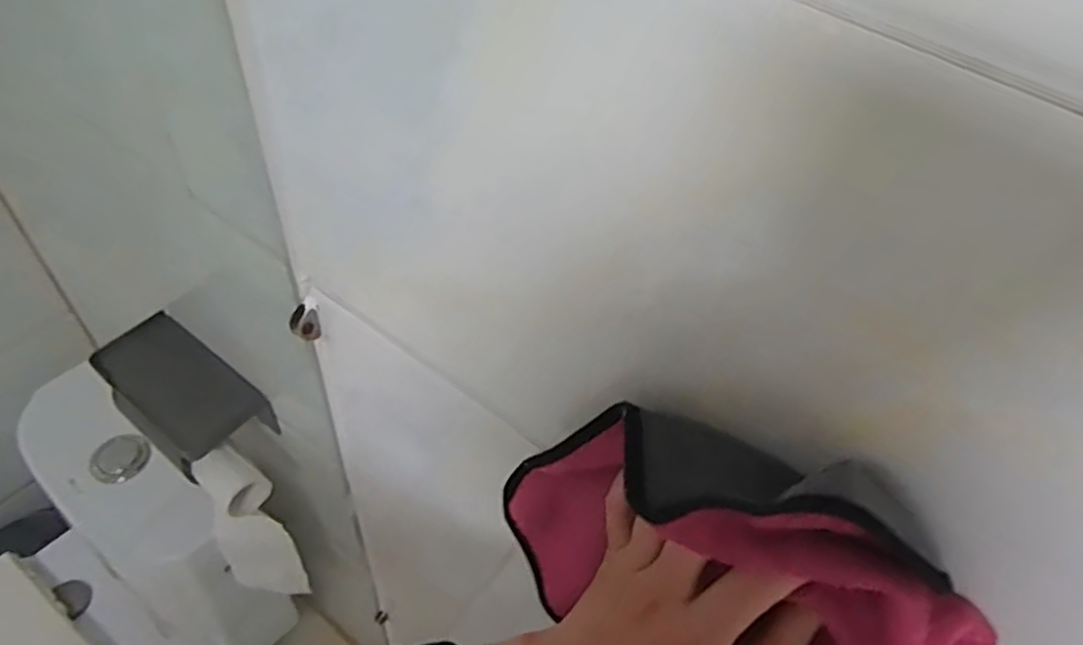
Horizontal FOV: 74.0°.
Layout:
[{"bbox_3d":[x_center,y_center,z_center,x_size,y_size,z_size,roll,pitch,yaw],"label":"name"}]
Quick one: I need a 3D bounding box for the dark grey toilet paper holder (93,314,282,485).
[{"bbox_3d":[-0.380,0.075,0.755,0.173,0.071,0.104,30,54,17],"label":"dark grey toilet paper holder"}]

